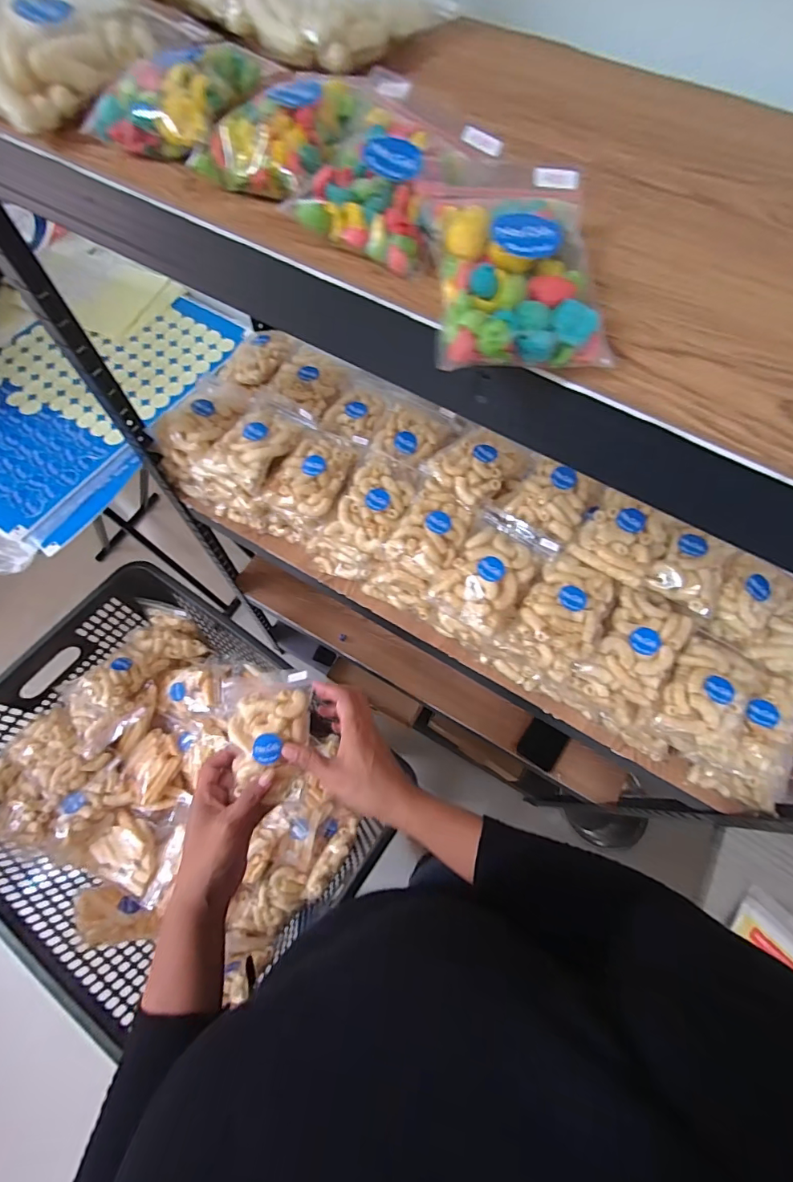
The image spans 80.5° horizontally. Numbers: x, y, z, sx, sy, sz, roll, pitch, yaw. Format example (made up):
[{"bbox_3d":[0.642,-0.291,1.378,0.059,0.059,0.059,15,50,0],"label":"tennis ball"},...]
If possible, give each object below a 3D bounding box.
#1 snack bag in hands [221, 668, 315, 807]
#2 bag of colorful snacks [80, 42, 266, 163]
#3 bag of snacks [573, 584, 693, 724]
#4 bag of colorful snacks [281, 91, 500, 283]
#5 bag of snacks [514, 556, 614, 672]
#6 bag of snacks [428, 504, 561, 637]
[{"bbox_3d":[-0.135,0.153,0.493,0.091,0.033,0.128,-5,68,-4],"label":"snack bag in hands"},{"bbox_3d":[-0.120,-0.272,0.257,0.070,0.029,0.083,19,68,6],"label":"bag of colorful snacks"},{"bbox_3d":[0.262,0.064,0.521,0.111,0.055,0.124,28,69,10],"label":"bag of snacks"},{"bbox_3d":[-0.001,-0.209,0.235,0.072,0.024,0.099,22,68,7],"label":"bag of colorful snacks"},{"bbox_3d":[0.183,0.022,0.514,0.086,0.047,0.118,27,69,9],"label":"bag of snacks"},{"bbox_3d":[0.105,-0.022,0.533,0.096,0.050,0.144,36,71,13],"label":"bag of snacks"}]

